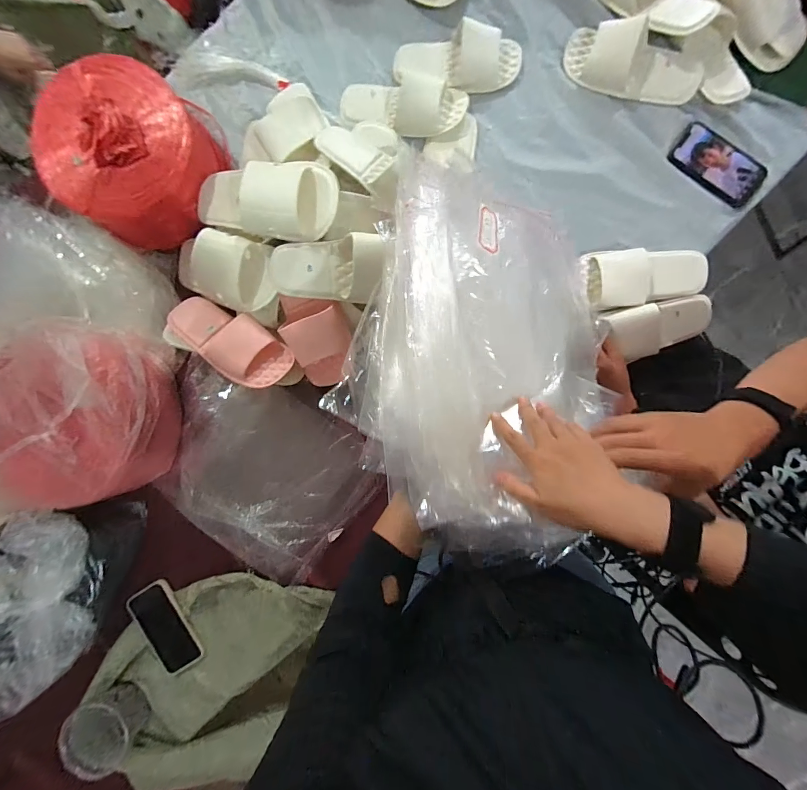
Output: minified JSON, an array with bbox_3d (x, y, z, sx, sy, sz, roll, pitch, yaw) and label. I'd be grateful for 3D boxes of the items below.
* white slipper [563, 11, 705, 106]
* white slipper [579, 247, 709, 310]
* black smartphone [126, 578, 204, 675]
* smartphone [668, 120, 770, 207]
[{"bbox_3d":[0.395,-0.571,0.619,0.233,0.052,0.097,29,91,3],"label":"white slipper"},{"bbox_3d":[0.425,-0.209,0.636,0.207,0.057,0.095,-6,115,-3],"label":"white slipper"},{"bbox_3d":[-0.435,0.427,0.665,0.090,0.017,0.165,-32,87,2],"label":"black smartphone"},{"bbox_3d":[0.549,-0.403,0.631,0.157,0.014,0.090,40,95,3],"label":"smartphone"}]

